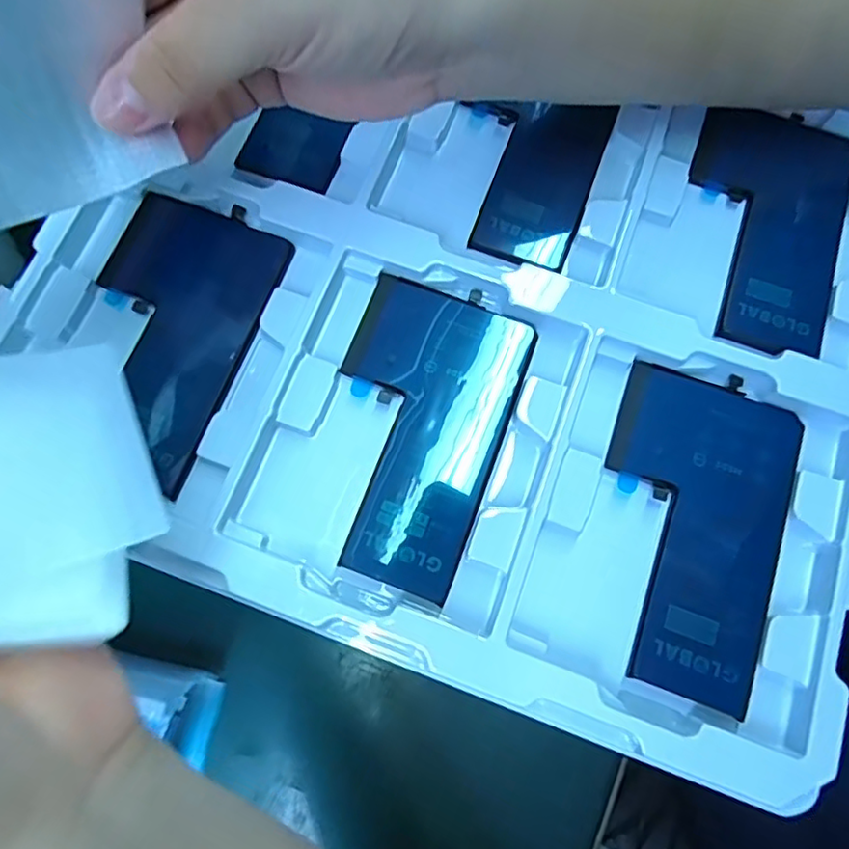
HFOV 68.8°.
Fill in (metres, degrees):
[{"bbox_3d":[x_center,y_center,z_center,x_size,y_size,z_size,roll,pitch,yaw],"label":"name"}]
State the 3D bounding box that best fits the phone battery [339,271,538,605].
[{"bbox_3d":[-0.005,0.001,0.228,0.064,0.006,0.109,19,75,6],"label":"phone battery"}]

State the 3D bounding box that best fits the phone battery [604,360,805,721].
[{"bbox_3d":[0.093,0.035,0.218,0.063,0.005,0.110,18,75,6],"label":"phone battery"}]

